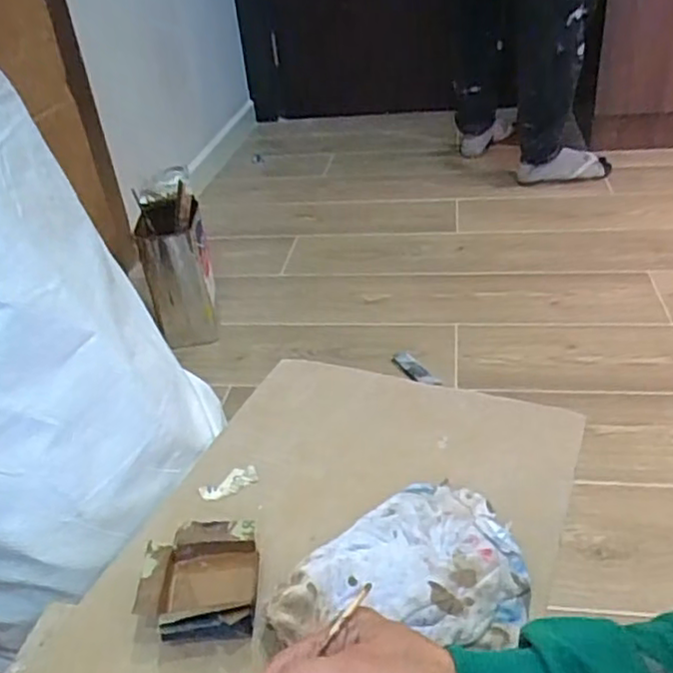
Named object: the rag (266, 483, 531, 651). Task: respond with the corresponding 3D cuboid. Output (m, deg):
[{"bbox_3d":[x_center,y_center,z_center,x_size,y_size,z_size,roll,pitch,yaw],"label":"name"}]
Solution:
[{"bbox_3d":[0.042,0.149,0.461,0.163,0.028,0.123,-6,33,-1],"label":"rag"}]

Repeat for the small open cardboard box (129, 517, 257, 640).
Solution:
[{"bbox_3d":[-0.093,0.167,0.459,0.075,0.033,0.087,-6,33,-2],"label":"small open cardboard box"}]

